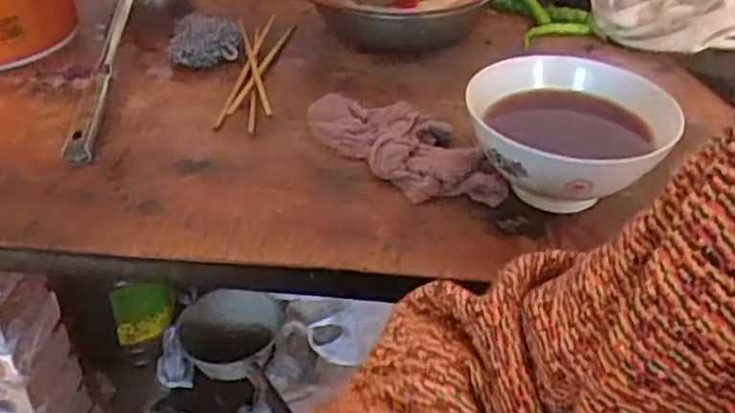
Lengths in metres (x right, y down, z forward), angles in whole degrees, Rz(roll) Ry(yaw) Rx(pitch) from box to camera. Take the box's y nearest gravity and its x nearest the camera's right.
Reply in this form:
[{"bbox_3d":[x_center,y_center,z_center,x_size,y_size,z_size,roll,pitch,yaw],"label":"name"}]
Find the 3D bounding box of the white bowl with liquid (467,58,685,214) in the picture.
[{"bbox_3d":[0.179,-0.055,0.622,0.167,0.082,0.160,0,38,0],"label":"white bowl with liquid"}]

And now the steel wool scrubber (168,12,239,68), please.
[{"bbox_3d":[-0.185,-0.188,0.817,0.075,0.050,0.068,-10,39,-13],"label":"steel wool scrubber"}]

